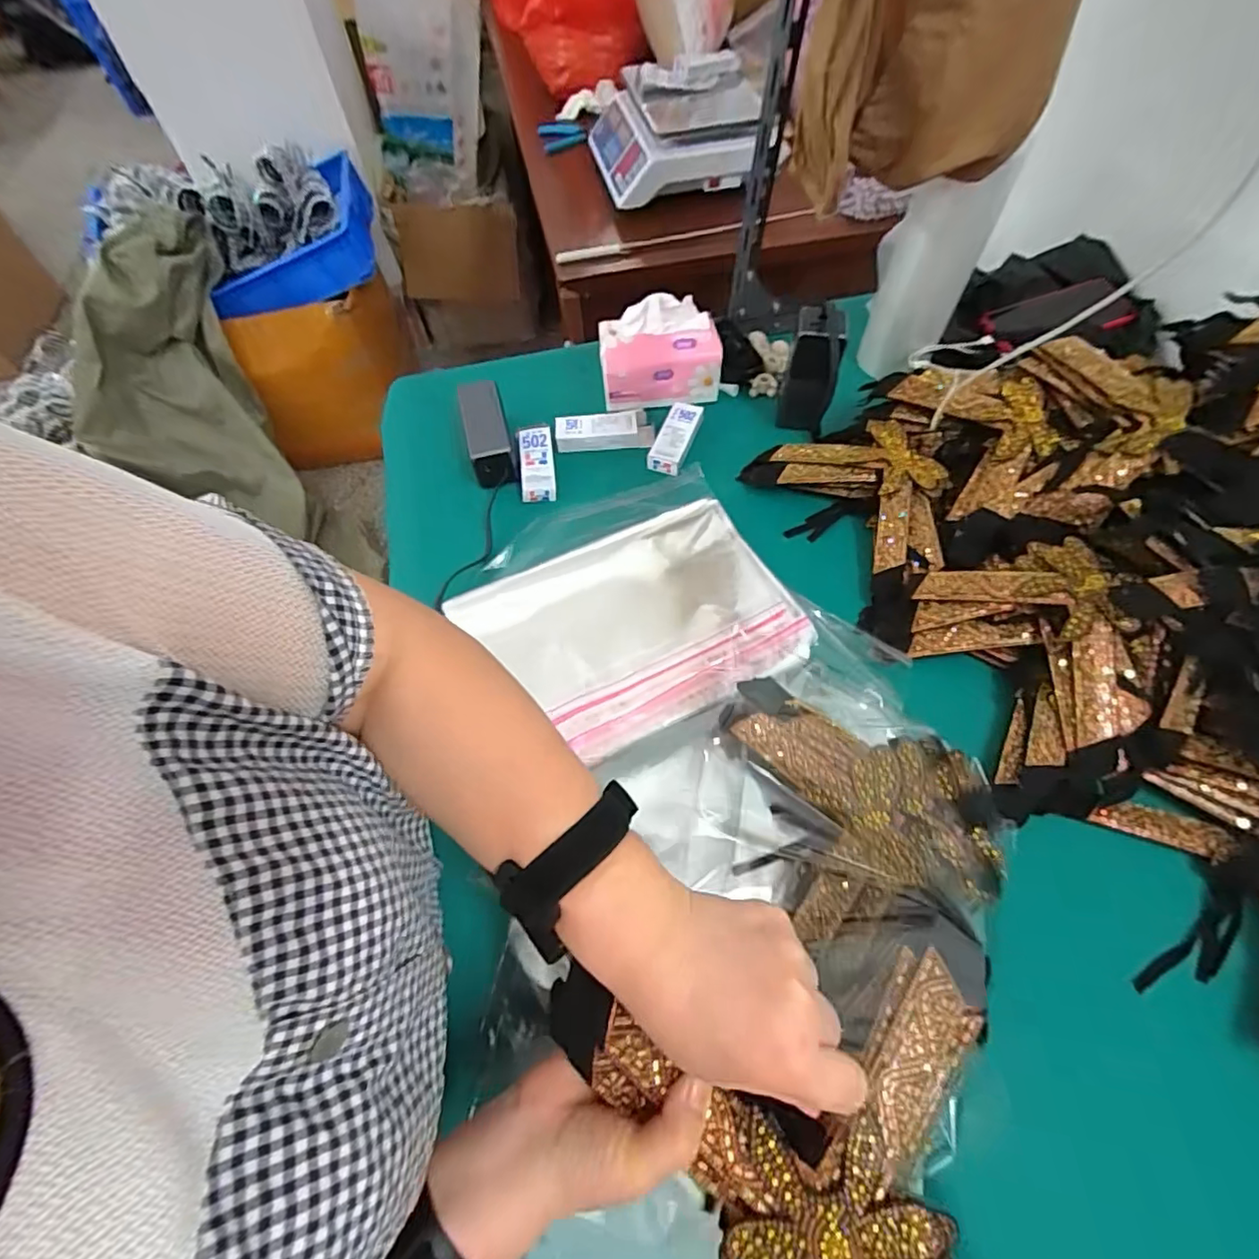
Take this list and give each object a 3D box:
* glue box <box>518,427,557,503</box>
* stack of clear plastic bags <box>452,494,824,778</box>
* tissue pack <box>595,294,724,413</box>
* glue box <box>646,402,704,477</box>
[{"bbox_3d":[-0.112,-0.201,0.698,0.041,0.027,0.107,-8,61,-2],"label":"glue box"},{"bbox_3d":[0.008,-0.007,0.579,0.290,0.024,0.220,-26,63,-11],"label":"stack of clear plastic bags"},{"bbox_3d":[0.038,-0.348,0.733,0.151,0.099,0.103,-2,61,1],"label":"tissue pack"},{"bbox_3d":[0.056,-0.237,0.709,0.042,0.022,0.105,18,63,12],"label":"glue box"}]

